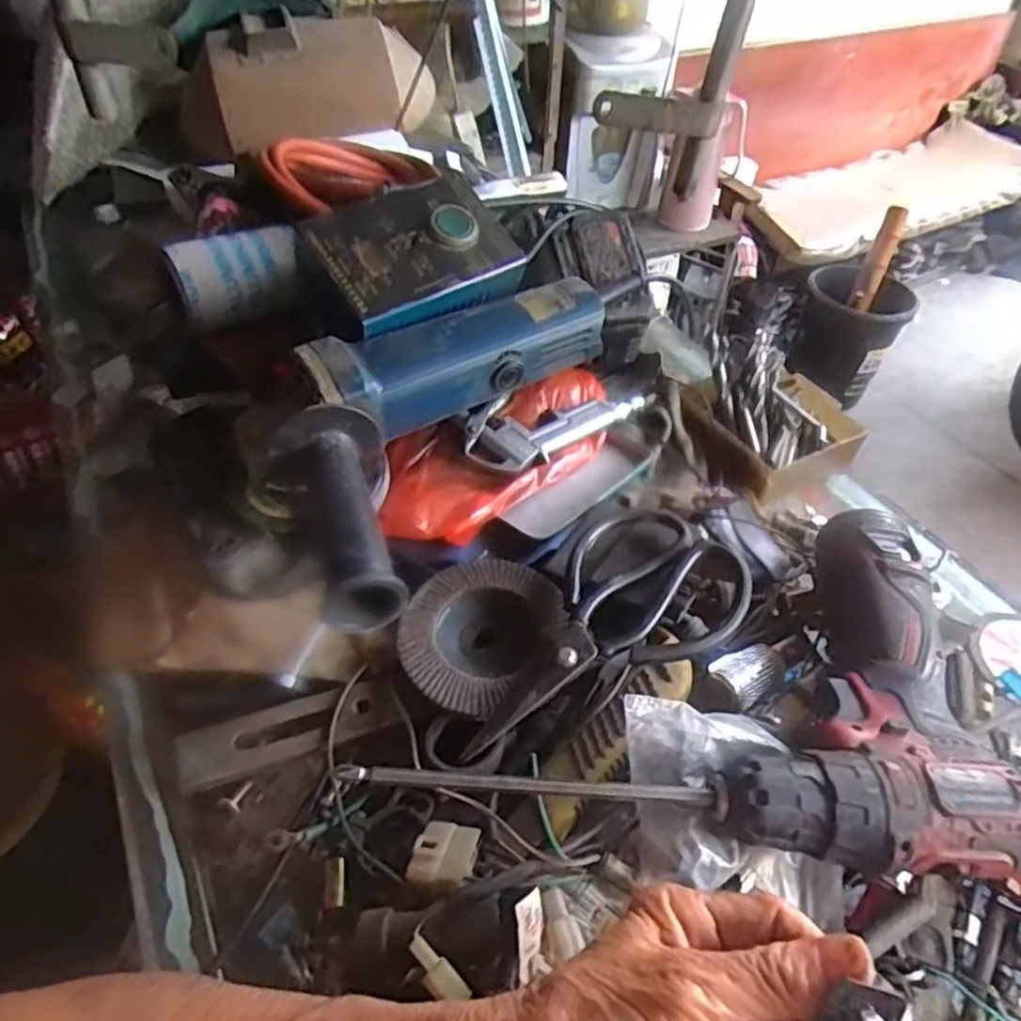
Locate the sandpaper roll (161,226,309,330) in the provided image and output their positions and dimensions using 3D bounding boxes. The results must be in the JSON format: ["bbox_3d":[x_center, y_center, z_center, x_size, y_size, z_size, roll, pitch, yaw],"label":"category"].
[{"bbox_3d":[-0.216,-0.189,0.562,0.106,0.051,0.052,-33,56,-28],"label":"sandpaper roll"}]

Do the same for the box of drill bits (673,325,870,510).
[{"bbox_3d":[0.188,-0.075,0.536,0.128,0.050,0.133,-21,51,-20],"label":"box of drill bits"}]

